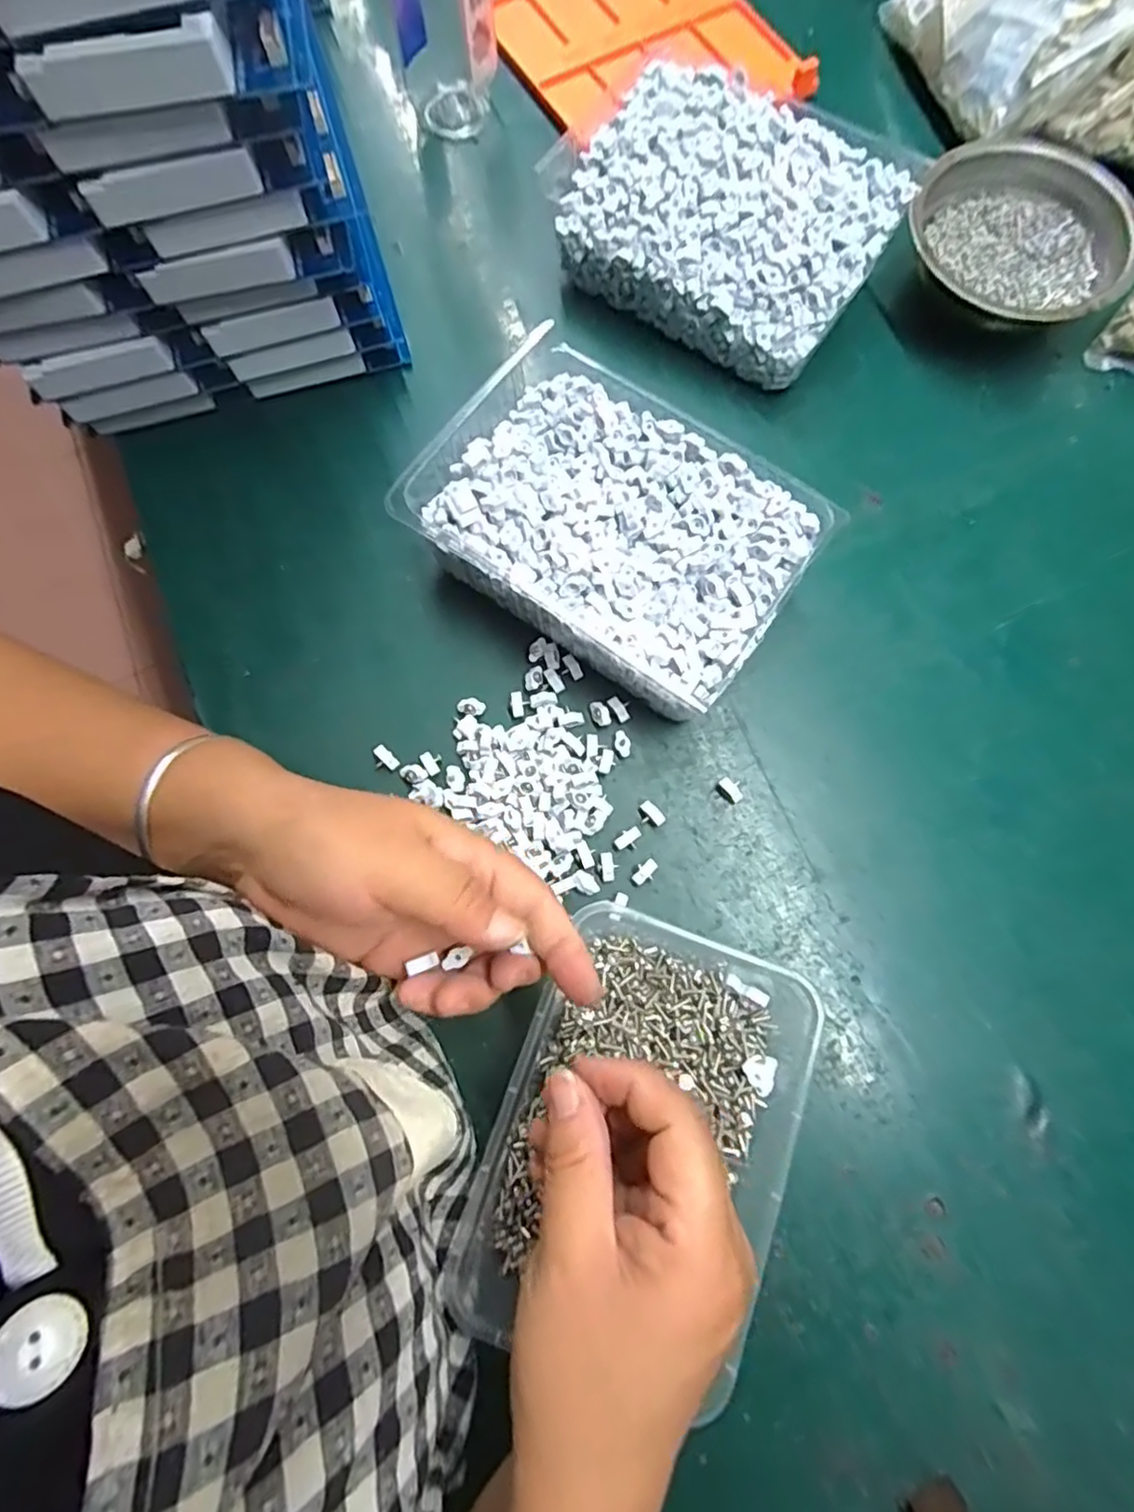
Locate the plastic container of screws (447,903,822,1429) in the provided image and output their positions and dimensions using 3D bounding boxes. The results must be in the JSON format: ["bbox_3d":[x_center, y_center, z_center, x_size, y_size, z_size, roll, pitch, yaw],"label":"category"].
[{"bbox_3d":[0.032,0.160,0.271,0.119,0.038,0.171,20,78,6],"label":"plastic container of screws"}]

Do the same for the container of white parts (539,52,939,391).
[{"bbox_3d":[0.093,-0.315,0.378,0.176,0.064,0.126,34,80,9],"label":"container of white parts"}]

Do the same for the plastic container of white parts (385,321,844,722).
[{"bbox_3d":[0.026,-0.114,0.327,0.181,0.057,0.129,34,80,9],"label":"plastic container of white parts"}]

